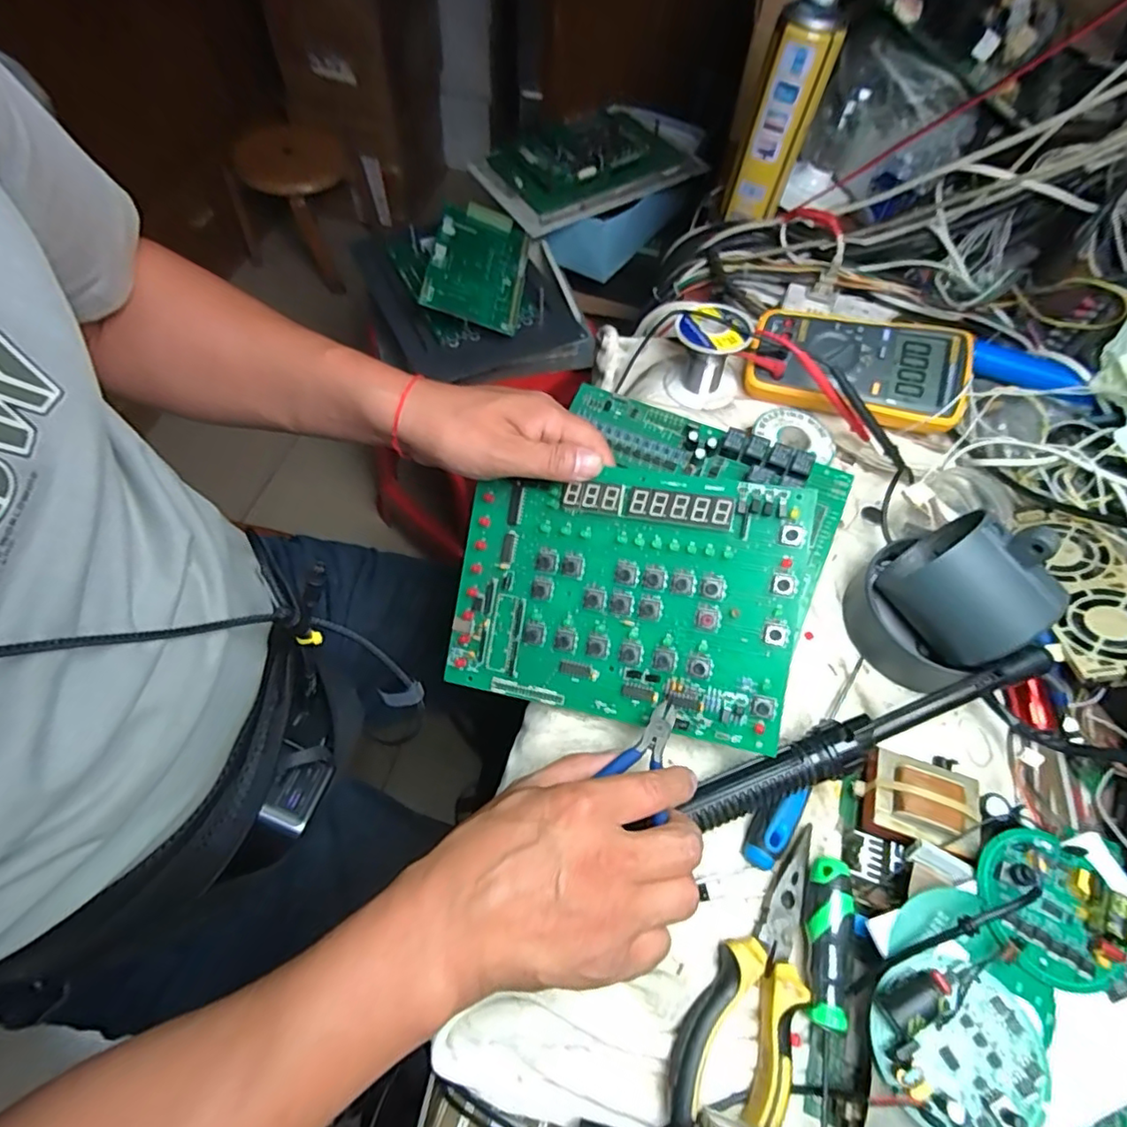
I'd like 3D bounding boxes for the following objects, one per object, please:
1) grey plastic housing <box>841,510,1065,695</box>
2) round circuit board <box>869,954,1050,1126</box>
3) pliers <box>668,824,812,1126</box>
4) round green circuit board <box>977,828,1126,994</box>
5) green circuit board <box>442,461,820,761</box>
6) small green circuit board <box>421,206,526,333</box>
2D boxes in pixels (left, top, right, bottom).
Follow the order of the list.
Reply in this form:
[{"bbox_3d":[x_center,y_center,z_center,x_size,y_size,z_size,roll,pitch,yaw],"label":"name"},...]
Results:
[{"bbox_3d":[0.257,0.018,0.388,0.095,0.114,0.093,-34,68,-20],"label":"grey plastic housing"},{"bbox_3d":[0.182,0.224,0.269,0.066,0.018,0.069,1,61,-3],"label":"round circuit board"},{"bbox_3d":[0.100,0.212,0.305,0.052,0.014,0.149,24,62,10],"label":"pliers"},{"bbox_3d":[0.249,0.173,0.296,0.058,0.019,0.069,3,61,-2],"label":"round green circuit board"},{"bbox_3d":[0.034,0.019,0.372,0.212,0.009,0.157,10,90,16],"label":"green circuit board"},{"bbox_3d":[-0.109,-0.387,0.754,0.117,0.012,0.204,11,65,-14],"label":"small green circuit board"}]

